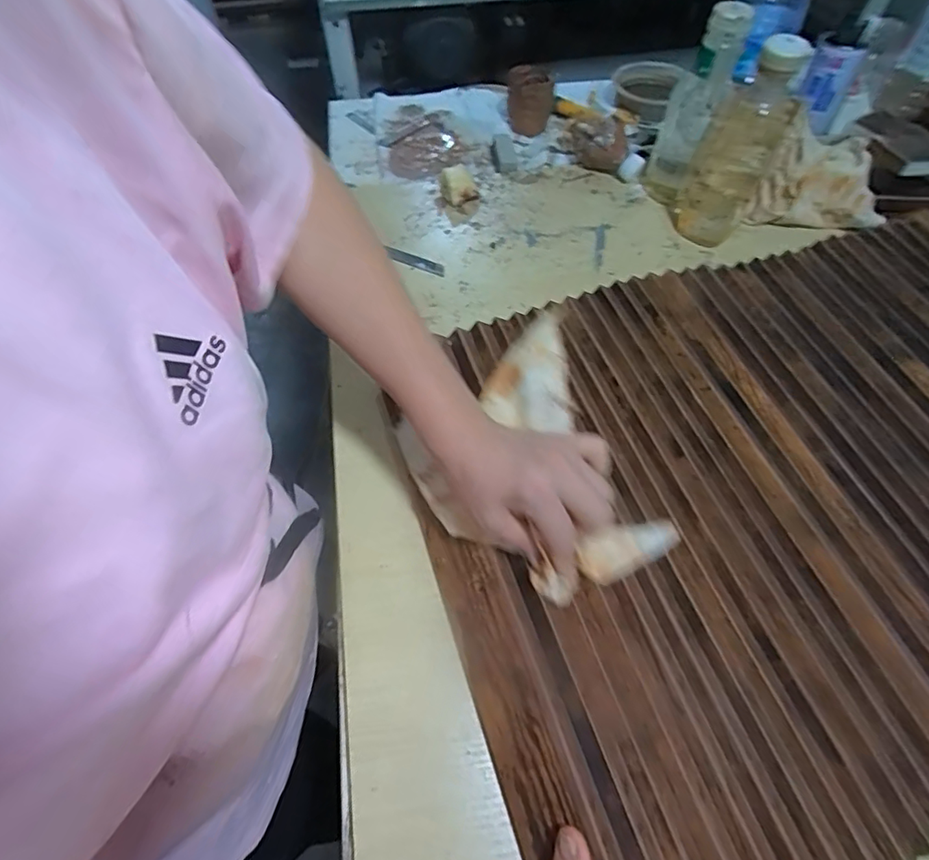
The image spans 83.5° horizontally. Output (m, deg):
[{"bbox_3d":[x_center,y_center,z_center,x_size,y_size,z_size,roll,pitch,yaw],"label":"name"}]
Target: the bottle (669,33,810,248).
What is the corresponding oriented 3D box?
[{"bbox_3d":[0.297,-0.313,0.567,0.081,0.197,0.092,23,61,14],"label":"bottle"}]

